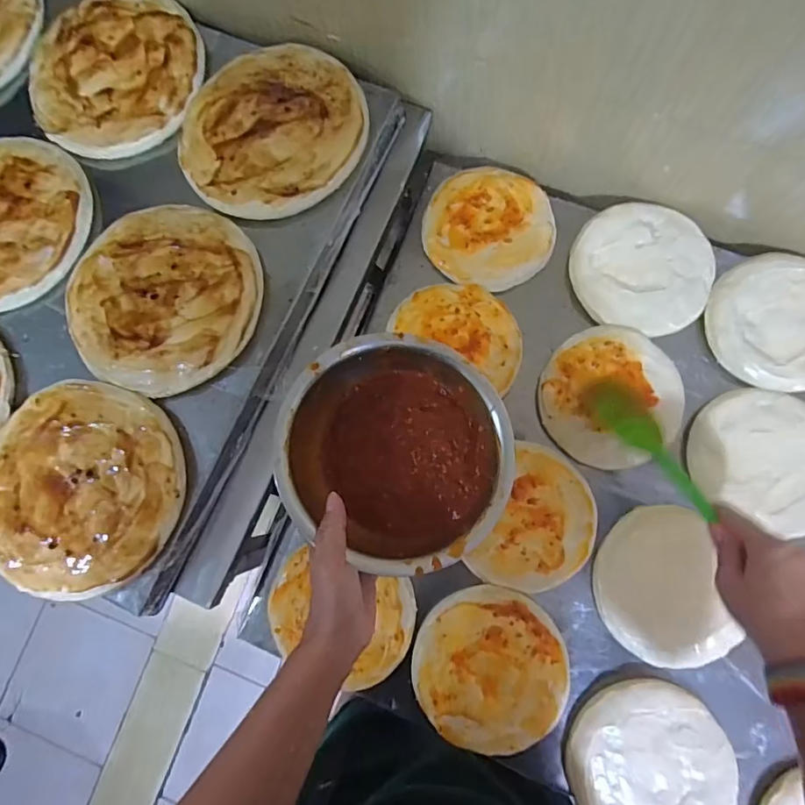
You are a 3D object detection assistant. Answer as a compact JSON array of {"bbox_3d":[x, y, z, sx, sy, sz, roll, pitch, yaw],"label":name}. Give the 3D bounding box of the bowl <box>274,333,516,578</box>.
[{"bbox_3d":[0.001,0.040,0.442,0.180,0.074,0.179,0,80,1],"label":"bowl"}]

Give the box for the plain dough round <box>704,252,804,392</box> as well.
[{"bbox_3d":[0.408,-0.089,0.554,0.145,0.016,0.144,0,80,1],"label":"plain dough round"}]

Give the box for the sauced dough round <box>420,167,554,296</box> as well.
[{"bbox_3d":[0.100,-0.203,0.599,0.146,0.022,0.139,0,80,1],"label":"sauced dough round"}]

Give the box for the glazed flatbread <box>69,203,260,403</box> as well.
[{"bbox_3d":[-0.242,-0.108,0.526,0.192,0.021,0.191,0,80,1],"label":"glazed flatbread"}]

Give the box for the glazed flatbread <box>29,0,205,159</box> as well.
[{"bbox_3d":[-0.326,-0.371,0.582,0.192,0.020,0.195,0,80,1],"label":"glazed flatbread"}]

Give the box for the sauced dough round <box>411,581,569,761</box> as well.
[{"bbox_3d":[0.088,0.264,0.513,0.144,0.017,0.153,0,80,1],"label":"sauced dough round"}]

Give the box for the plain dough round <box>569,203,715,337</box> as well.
[{"bbox_3d":[0.267,-0.150,0.580,0.149,0.015,0.144,0,80,1],"label":"plain dough round"}]

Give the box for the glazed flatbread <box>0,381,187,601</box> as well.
[{"bbox_3d":[-0.312,0.080,0.497,0.199,0.019,0.193,19,80,4],"label":"glazed flatbread"}]

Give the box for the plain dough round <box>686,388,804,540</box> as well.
[{"bbox_3d":[0.379,0.059,0.540,0.147,0.018,0.137,14,80,3],"label":"plain dough round"}]

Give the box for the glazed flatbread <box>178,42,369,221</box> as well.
[{"bbox_3d":[-0.141,-0.293,0.552,0.193,0.017,0.194,0,80,1],"label":"glazed flatbread"}]

